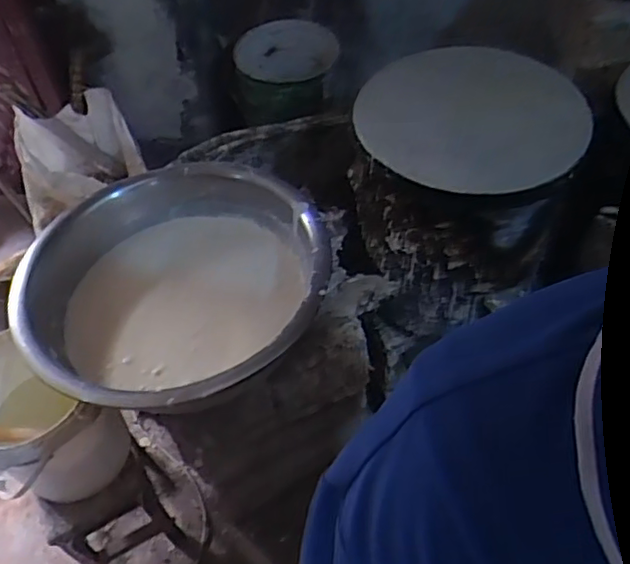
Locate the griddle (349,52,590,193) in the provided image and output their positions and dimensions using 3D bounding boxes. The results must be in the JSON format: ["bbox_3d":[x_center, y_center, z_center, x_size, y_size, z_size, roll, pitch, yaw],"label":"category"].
[{"bbox_3d":[0.265,-0.294,1.076,0.378,0.036,0.367,1,52,5],"label":"griddle"}]

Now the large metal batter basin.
[{"bbox_3d":[-0.225,0.014,1.079,0.479,0.150,0.494,-2,50,3],"label":"large metal batter basin"}]

